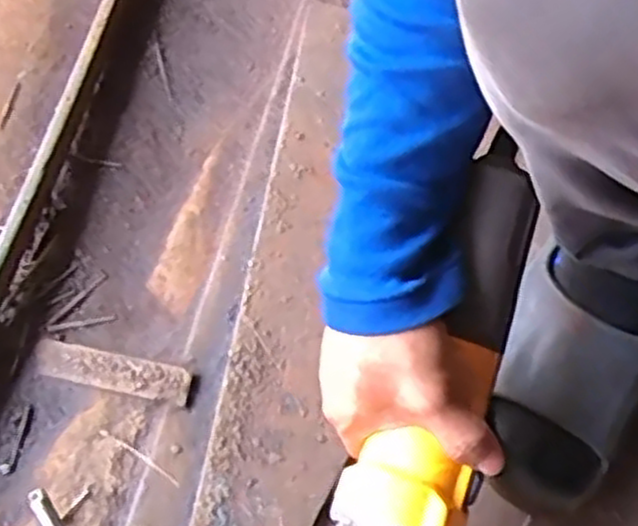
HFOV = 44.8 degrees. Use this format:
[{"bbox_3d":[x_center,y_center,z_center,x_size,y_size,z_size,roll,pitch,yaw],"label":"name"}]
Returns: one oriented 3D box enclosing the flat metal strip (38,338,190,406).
[{"bbox_3d":[-0.156,0.081,0.577,0.127,0.013,0.030,9,67,18],"label":"flat metal strip"}]

